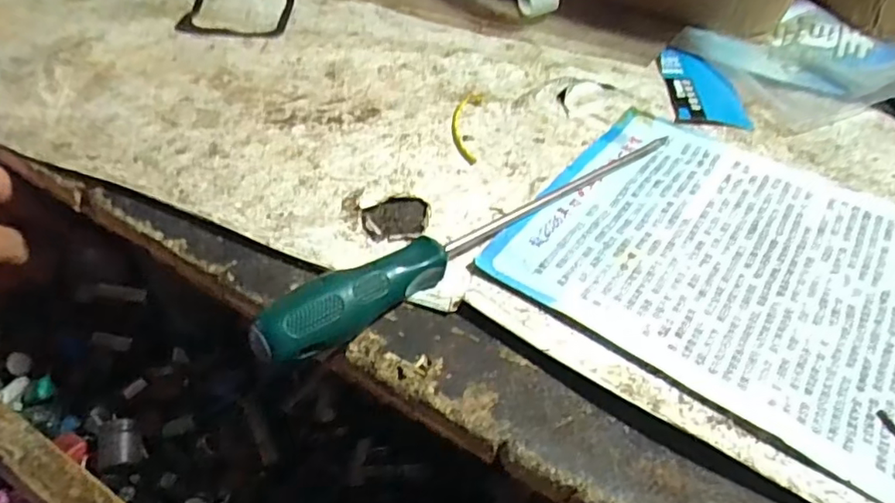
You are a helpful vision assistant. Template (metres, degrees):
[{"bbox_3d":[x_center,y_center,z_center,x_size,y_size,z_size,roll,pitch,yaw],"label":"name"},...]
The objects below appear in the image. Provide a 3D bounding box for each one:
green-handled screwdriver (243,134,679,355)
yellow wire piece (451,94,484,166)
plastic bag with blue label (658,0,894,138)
[{"bbox_3d":[0.030,-0.018,0.310,0.276,0.032,0.025,-30,57,-28],"label":"green-handled screwdriver"},{"bbox_3d":[0.012,-0.083,0.393,0.019,0.004,0.082,7,48,1],"label":"yellow wire piece"},{"bbox_3d":[0.267,-0.148,0.457,0.228,0.018,0.134,-10,50,-14],"label":"plastic bag with blue label"}]

